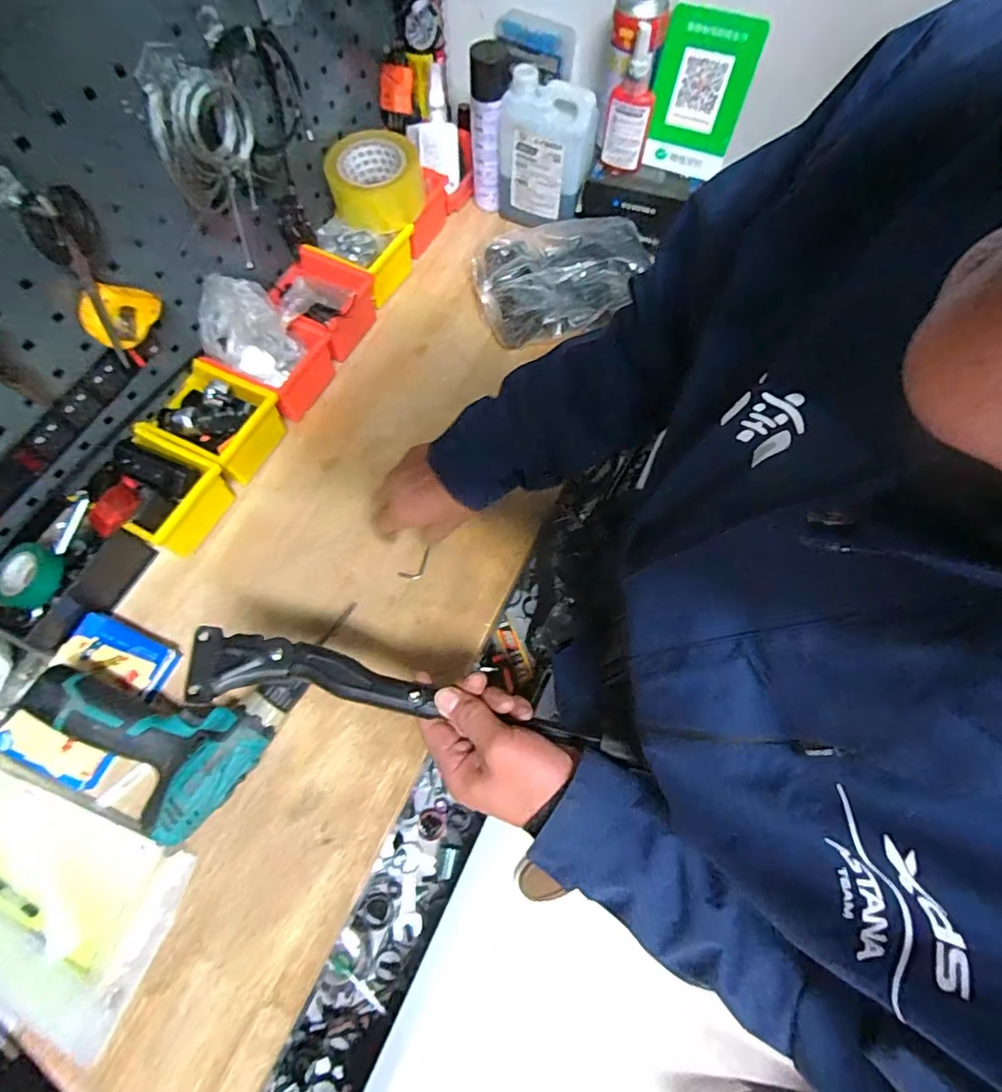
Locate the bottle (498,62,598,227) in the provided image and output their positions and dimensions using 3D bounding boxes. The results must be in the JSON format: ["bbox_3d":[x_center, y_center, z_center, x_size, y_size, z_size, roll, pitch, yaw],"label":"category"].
[{"bbox_3d":[0.064,-0.538,0.768,0.124,0.167,0.068,34,73,12],"label":"bottle"}]

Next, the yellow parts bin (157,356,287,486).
[{"bbox_3d":[-0.338,-0.151,0.657,0.136,0.072,0.104,27,72,10],"label":"yellow parts bin"}]

